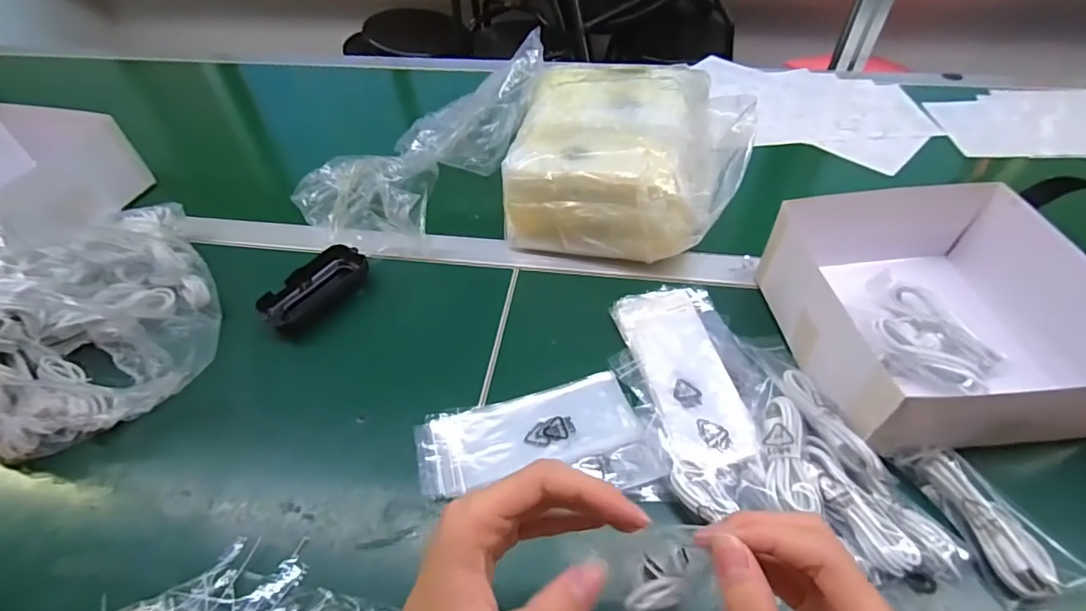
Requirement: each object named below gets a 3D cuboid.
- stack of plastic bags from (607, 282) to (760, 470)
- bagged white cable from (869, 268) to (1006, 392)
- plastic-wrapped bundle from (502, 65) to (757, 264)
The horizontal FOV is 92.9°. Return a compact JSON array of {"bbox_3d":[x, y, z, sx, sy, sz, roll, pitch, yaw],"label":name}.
[{"bbox_3d":[0.127,0.054,0.449,0.088,0.014,0.179,-9,49,-5],"label":"stack of plastic bags"},{"bbox_3d":[0.334,0.021,0.446,0.101,0.031,0.108,23,54,21],"label":"bagged white cable"},{"bbox_3d":[0.092,-0.161,0.567,0.230,0.130,0.223,12,51,13],"label":"plastic-wrapped bundle"}]

